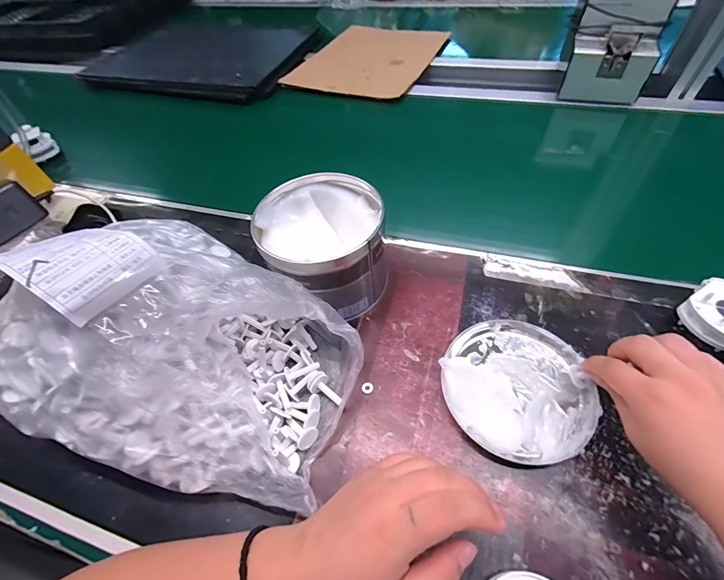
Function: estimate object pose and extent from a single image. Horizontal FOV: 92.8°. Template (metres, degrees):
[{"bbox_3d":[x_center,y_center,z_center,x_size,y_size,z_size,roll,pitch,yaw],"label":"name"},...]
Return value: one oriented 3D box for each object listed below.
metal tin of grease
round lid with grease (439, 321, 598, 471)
[{"bbox_3d":[-0.034,-0.045,0.373,0.118,0.102,0.124,-3,53,4],"label":"metal tin of grease"},{"bbox_3d":[0.138,0.082,0.308,0.123,0.027,0.128,-3,53,4],"label":"round lid with grease"}]

